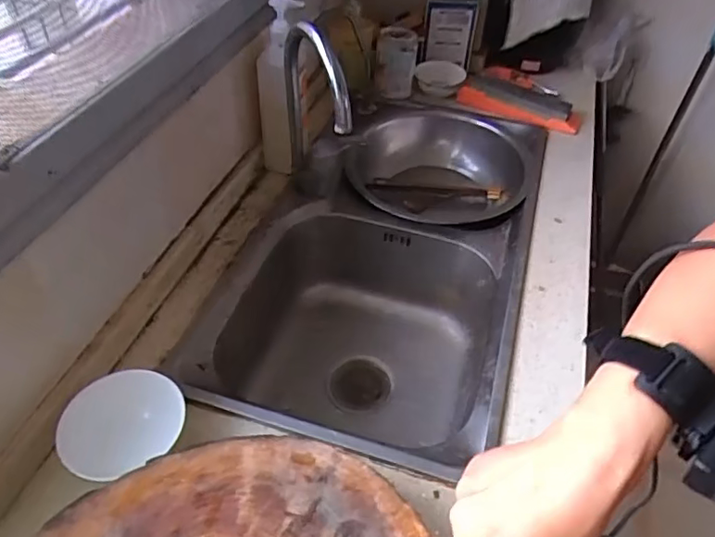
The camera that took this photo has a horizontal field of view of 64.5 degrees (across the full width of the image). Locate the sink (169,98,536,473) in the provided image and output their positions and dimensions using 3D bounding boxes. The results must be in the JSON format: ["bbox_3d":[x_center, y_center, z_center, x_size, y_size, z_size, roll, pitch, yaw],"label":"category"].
[{"bbox_3d":[0.045,0.008,0.952,0.406,0.252,0.733,14,46,11],"label":"sink"}]

